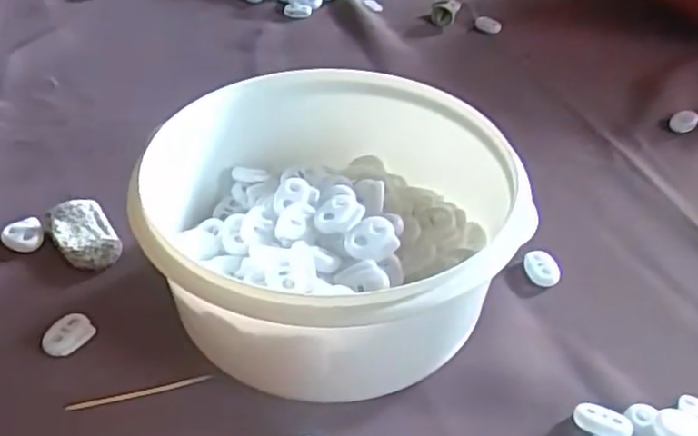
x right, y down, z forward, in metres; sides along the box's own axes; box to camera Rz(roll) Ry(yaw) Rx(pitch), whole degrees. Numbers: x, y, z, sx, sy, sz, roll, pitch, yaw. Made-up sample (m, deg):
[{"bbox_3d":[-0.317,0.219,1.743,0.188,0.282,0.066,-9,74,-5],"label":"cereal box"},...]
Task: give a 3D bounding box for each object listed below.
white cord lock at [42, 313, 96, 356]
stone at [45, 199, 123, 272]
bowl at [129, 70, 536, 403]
[{"bbox_3d":[-0.126,0.053,0.307,0.016,0.005,0.021,31,50,30],"label":"white cord lock"},{"bbox_3d":[-0.136,0.008,0.352,0.028,0.012,0.044,-29,49,-29],"label":"stone"},{"bbox_3d":[-0.008,0.005,0.312,0.156,0.076,0.154,0,41,0],"label":"bowl"}]

